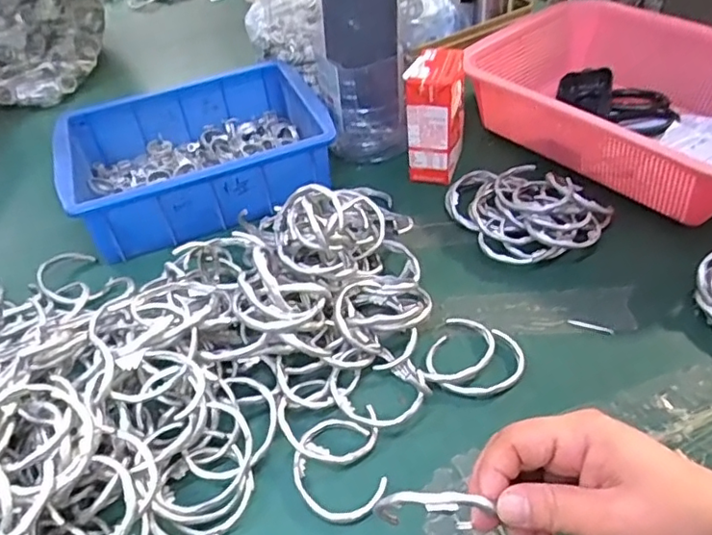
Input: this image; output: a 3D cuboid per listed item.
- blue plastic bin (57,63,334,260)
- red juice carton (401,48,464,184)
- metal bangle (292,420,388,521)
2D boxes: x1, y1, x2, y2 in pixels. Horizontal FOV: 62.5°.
[{"bbox_3d":[-0.157,-0.112,0.579,0.236,0.065,0.169,-19,47,-13],"label":"blue plastic bin"},{"bbox_3d":[0.076,-0.144,0.560,0.044,0.109,0.058,12,48,16],"label":"red juice carton"},{"bbox_3d":[-0.012,0.126,0.367,0.052,0.006,0.065,-14,46,-9],"label":"metal bangle"}]

